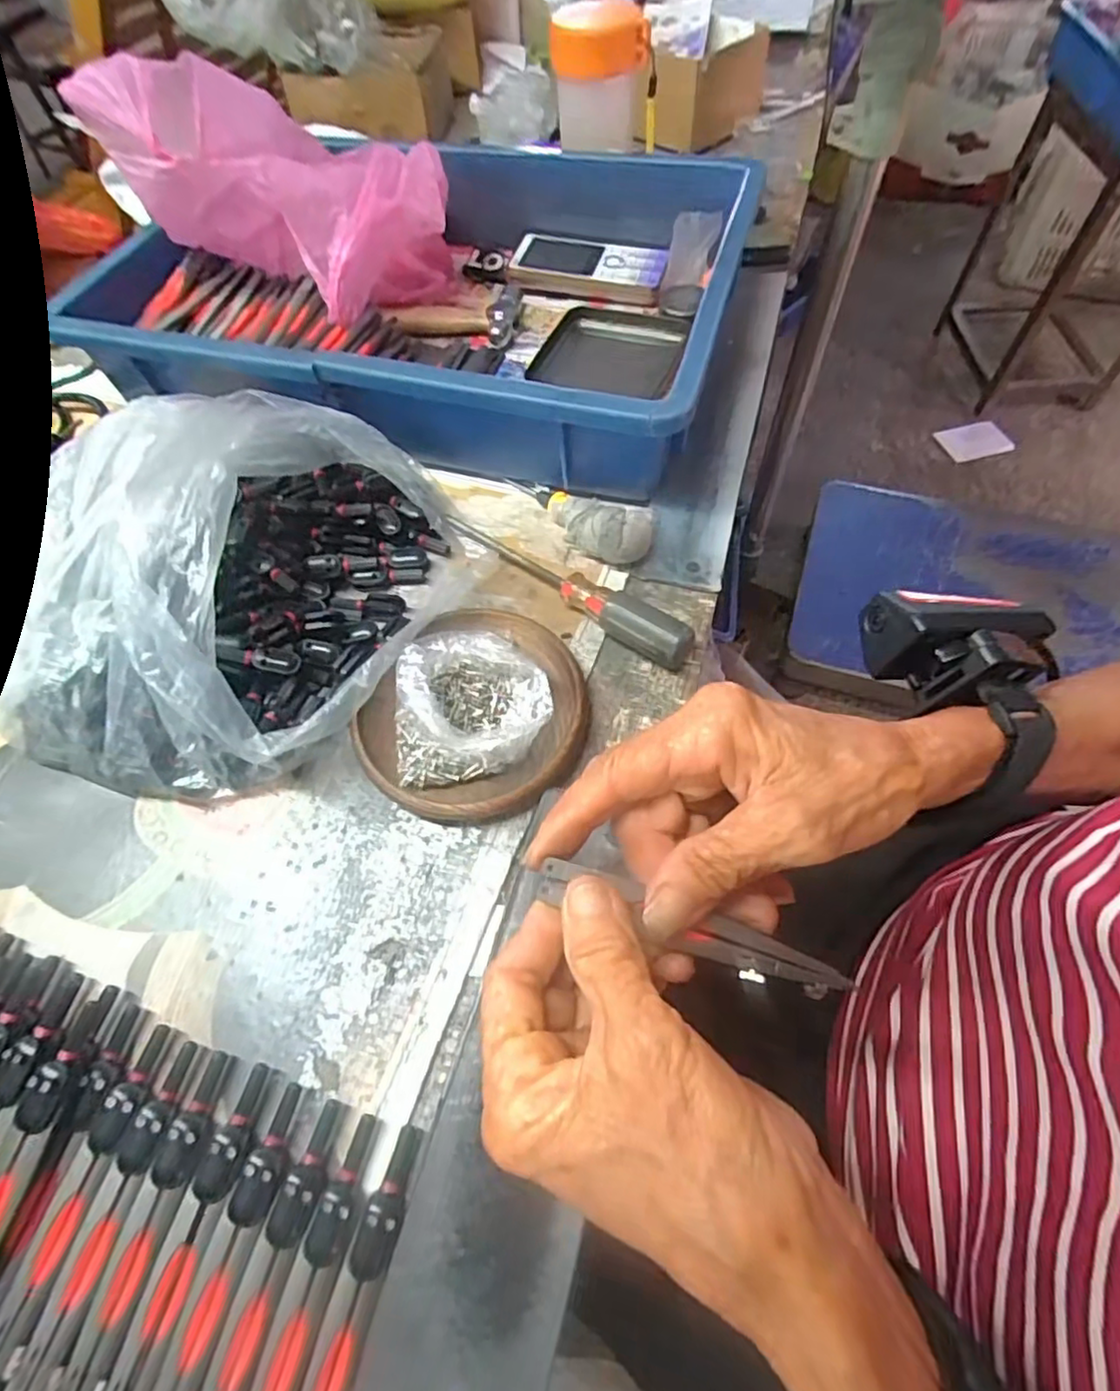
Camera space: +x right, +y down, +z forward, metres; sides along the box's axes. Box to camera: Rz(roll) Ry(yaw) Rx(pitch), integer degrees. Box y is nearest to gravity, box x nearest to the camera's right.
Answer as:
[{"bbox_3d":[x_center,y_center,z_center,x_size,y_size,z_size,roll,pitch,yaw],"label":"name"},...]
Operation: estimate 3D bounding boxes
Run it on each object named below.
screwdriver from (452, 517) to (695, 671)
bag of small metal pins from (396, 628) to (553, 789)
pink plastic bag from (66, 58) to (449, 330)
[{"bbox_3d":[0.002,-0.068,0.362,0.168,0.024,0.021,36,68,21],"label":"screwdriver"},{"bbox_3d":[-0.043,0.001,0.316,0.076,0.039,0.083,-6,59,0],"label":"bag of small metal pins"},{"bbox_3d":[-0.163,-0.327,0.431,0.171,0.151,0.155,17,62,13],"label":"pink plastic bag"}]

